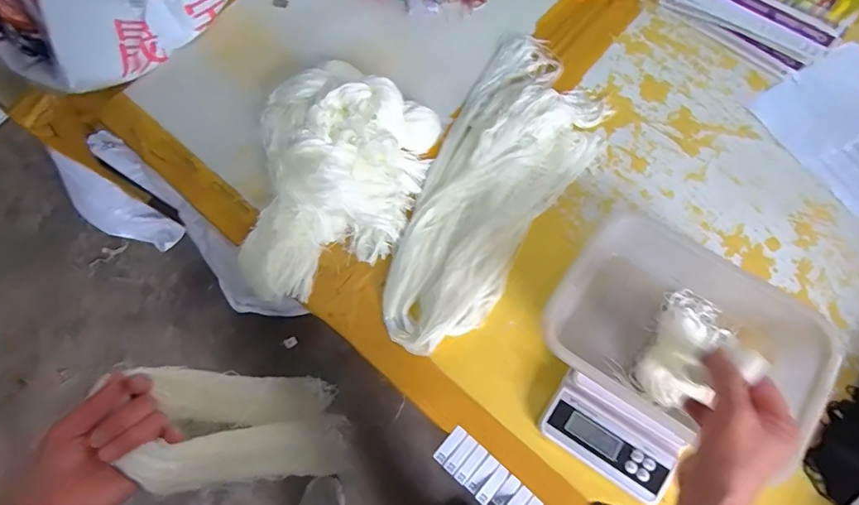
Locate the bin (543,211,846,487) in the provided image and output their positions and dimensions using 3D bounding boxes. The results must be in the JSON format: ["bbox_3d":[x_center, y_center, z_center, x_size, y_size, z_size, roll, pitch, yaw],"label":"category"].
[{"bbox_3d":[0.286,0.087,0.551,0.273,0.077,0.200,30,75,14],"label":"bin"}]

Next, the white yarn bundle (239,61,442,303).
[{"bbox_3d":[-0.148,-0.110,0.665,0.249,0.074,0.359,18,72,10],"label":"white yarn bundle"}]

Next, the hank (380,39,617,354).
[{"bbox_3d":[0.100,-0.098,0.688,0.202,0.037,0.513,24,73,12],"label":"hank"}]

